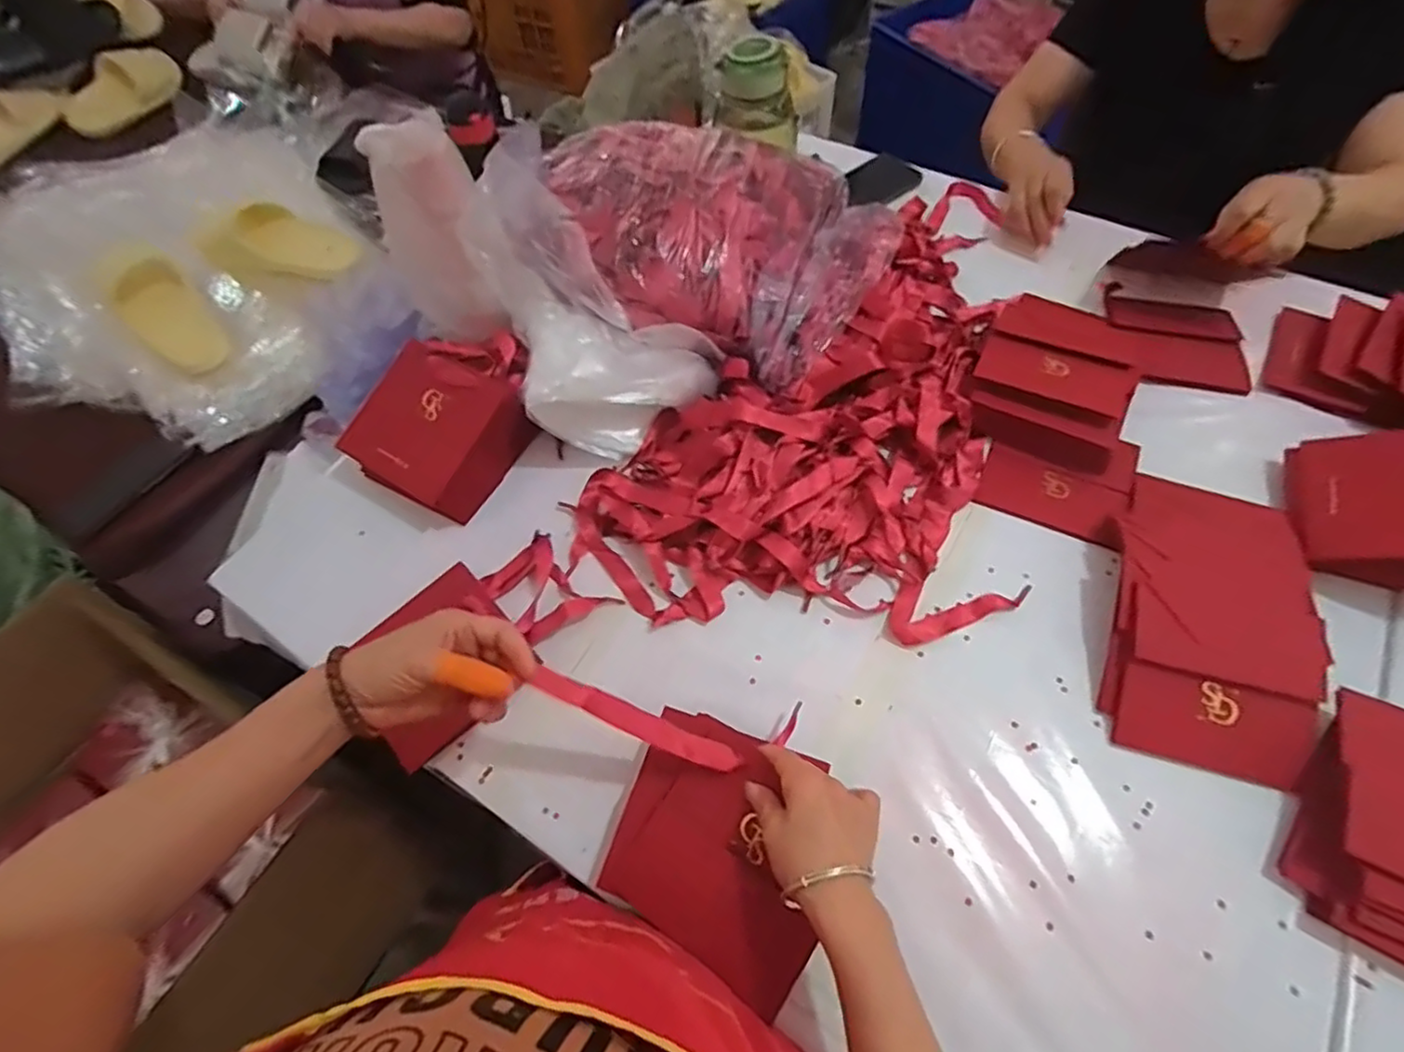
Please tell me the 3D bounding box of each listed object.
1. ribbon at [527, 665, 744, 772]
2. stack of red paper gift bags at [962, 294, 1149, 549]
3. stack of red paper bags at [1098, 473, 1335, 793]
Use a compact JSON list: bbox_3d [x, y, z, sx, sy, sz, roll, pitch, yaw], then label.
[{"bbox_3d":[-0.043,0.136,0.448,0.162,0.012,0.020,31,57,-22],"label":"ribbon"},{"bbox_3d":[0.384,-0.171,0.701,0.147,0.056,0.207,24,63,17],"label":"stack of red paper gift bags"},{"bbox_3d":[0.434,0.069,0.559,0.157,0.056,0.270,12,60,10],"label":"stack of red paper bags"}]

